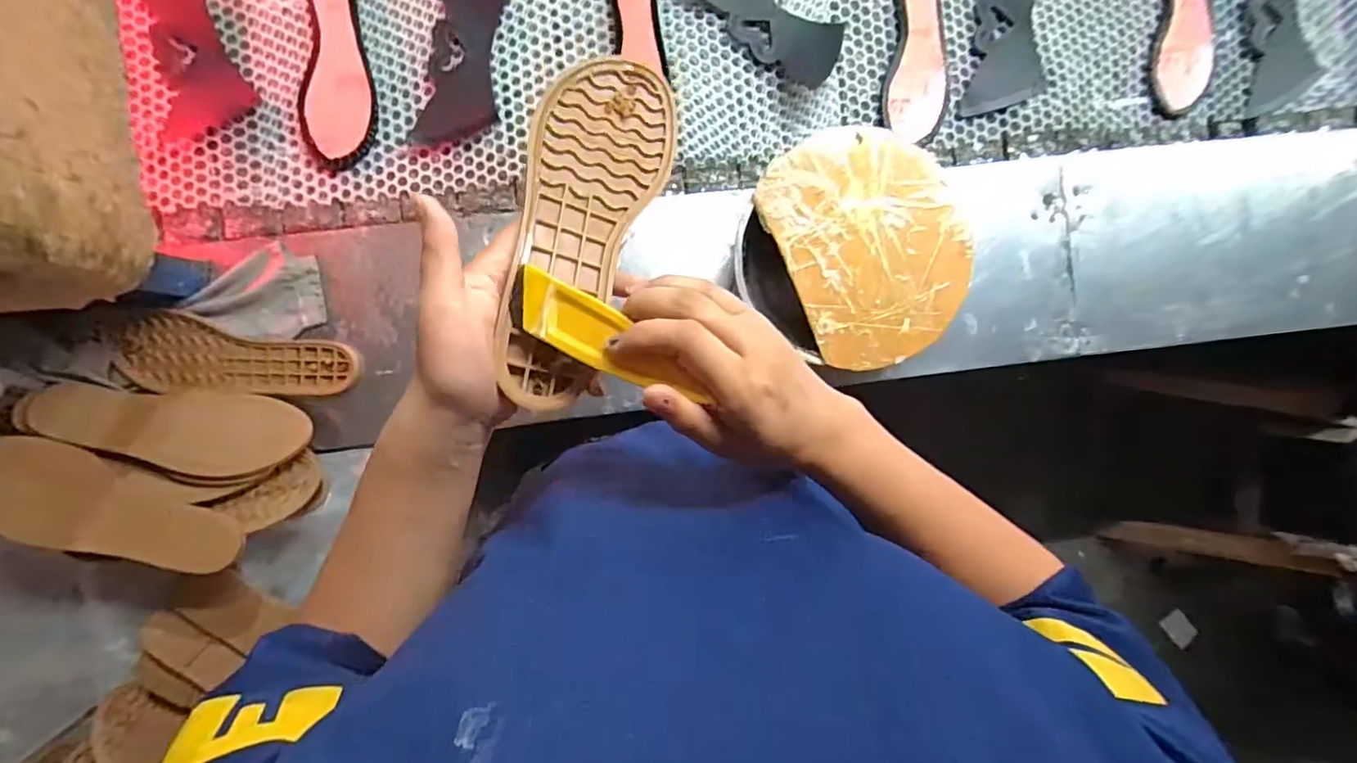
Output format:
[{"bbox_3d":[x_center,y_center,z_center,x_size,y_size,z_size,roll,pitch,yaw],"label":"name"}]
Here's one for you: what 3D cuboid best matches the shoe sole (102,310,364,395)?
[{"bbox_3d":[-0.470,-0.025,0.607,0.239,0.019,0.079,6,89,-3],"label":"shoe sole"}]

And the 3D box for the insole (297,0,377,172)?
[{"bbox_3d":[-0.385,-0.358,0.634,0.079,0.020,0.230,-4,90,-4],"label":"insole"}]

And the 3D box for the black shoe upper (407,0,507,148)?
[{"bbox_3d":[-0.247,-0.370,0.651,0.087,0.012,0.207,7,89,-3],"label":"black shoe upper"}]

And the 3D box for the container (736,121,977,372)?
[{"bbox_3d":[0.186,-0.138,0.627,0.236,0.092,0.224,0,91,-4],"label":"container"}]

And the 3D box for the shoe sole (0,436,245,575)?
[{"bbox_3d":[-0.542,0.127,0.541,0.229,0.028,0.091,21,90,-4],"label":"shoe sole"}]

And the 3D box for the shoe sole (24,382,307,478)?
[{"bbox_3d":[-0.507,0.049,0.575,0.236,0.019,0.084,6,68,-15],"label":"shoe sole"}]

